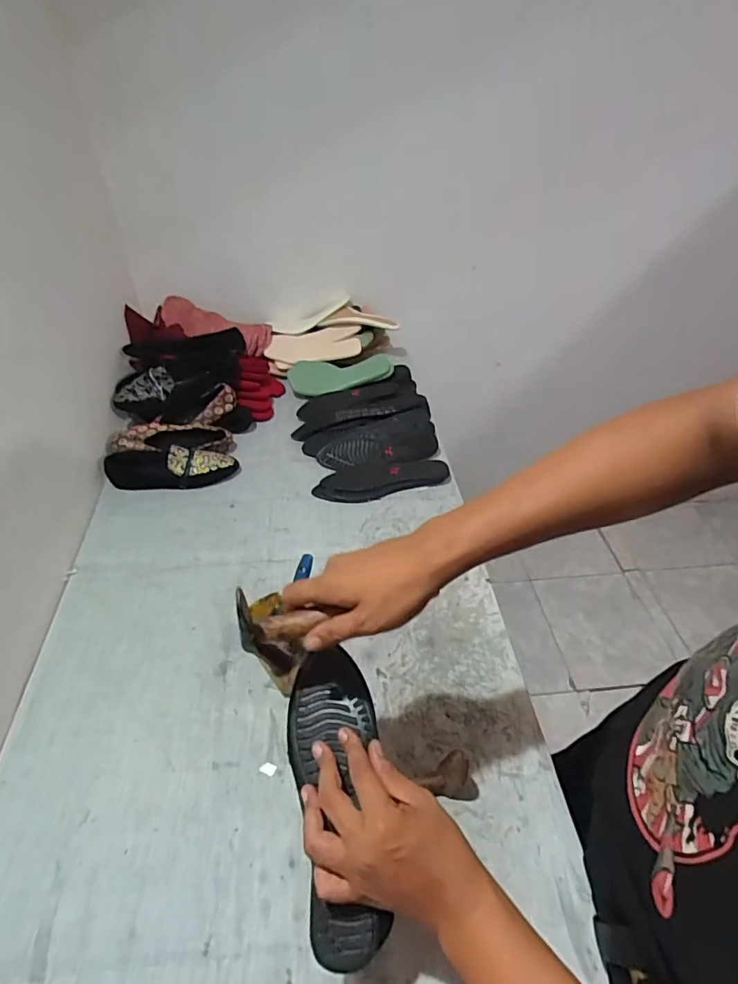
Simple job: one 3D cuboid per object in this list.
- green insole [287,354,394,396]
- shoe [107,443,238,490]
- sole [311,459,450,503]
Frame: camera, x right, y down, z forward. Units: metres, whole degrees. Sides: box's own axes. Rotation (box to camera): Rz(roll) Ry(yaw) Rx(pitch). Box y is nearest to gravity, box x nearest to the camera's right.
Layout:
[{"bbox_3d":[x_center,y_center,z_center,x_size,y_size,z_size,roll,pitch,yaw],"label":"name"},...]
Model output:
[{"bbox_3d":[-0.068,-0.283,1.211,0.244,0.021,0.096,-7,70,3],"label":"green insole"},{"bbox_3d":[-0.383,-0.053,0.980,0.247,0.056,0.082,-1,44,-2],"label":"shoe"},{"bbox_3d":[0.025,-0.026,0.987,0.258,0.017,0.081,-7,44,-8],"label":"sole"}]

